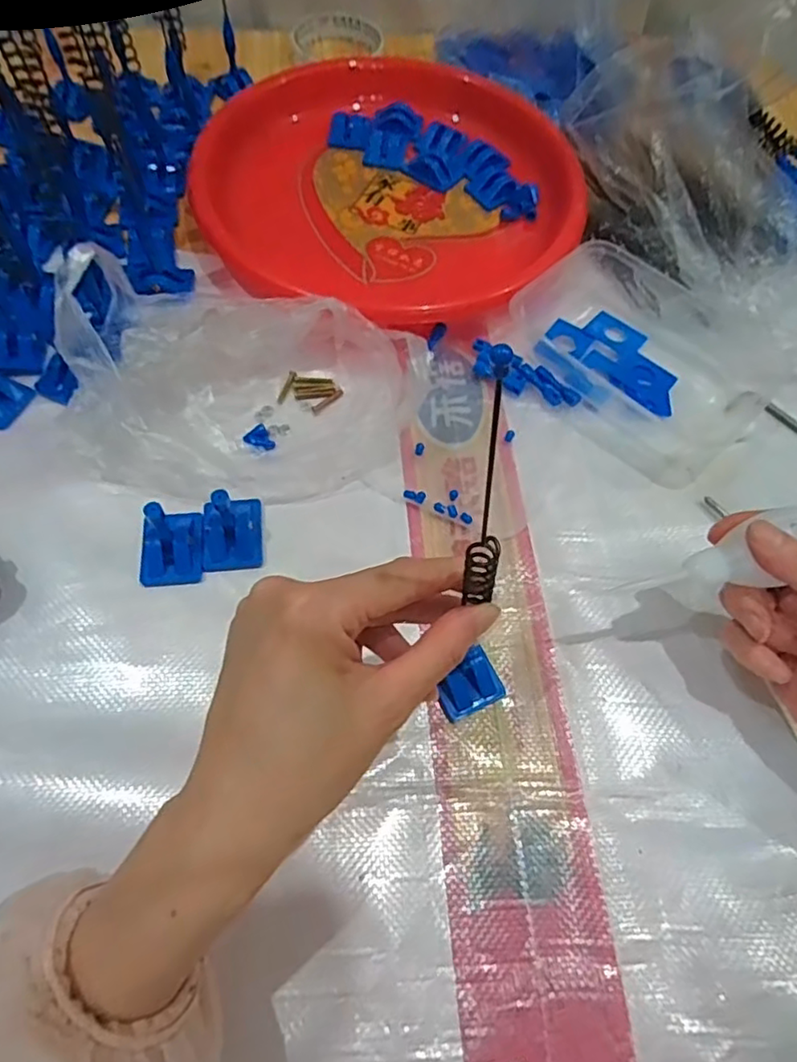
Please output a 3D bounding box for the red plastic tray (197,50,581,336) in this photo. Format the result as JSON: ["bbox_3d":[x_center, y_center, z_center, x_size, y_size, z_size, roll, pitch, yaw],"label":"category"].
[{"bbox_3d":[-0.001,-0.271,0.478,0.276,0.063,0.242,16,64,4],"label":"red plastic tray"}]

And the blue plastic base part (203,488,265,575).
[{"bbox_3d":[-0.097,-0.006,0.358,0.032,0.043,0.043,-4,64,-6],"label":"blue plastic base part"}]

